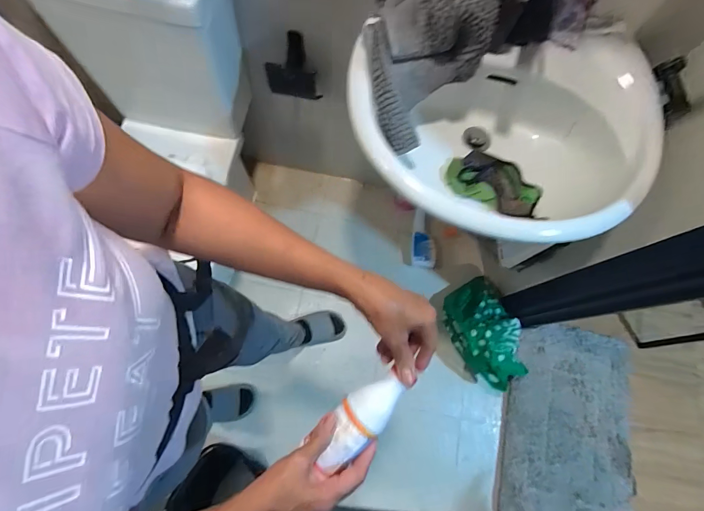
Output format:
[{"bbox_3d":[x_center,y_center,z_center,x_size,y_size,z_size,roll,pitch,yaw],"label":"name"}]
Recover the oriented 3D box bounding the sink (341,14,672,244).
[{"bbox_3d":[0.258,-0.193,0.658,0.517,0.203,0.373,2,74,-5],"label":"sink"}]

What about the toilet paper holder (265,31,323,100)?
[{"bbox_3d":[-0.141,-0.450,0.892,0.128,0.141,0.067,6,74,-3],"label":"toilet paper holder"}]

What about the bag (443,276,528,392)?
[{"bbox_3d":[0.443,0.236,1.162,0.219,0.222,0.345,-19,77,-10],"label":"bag"}]

